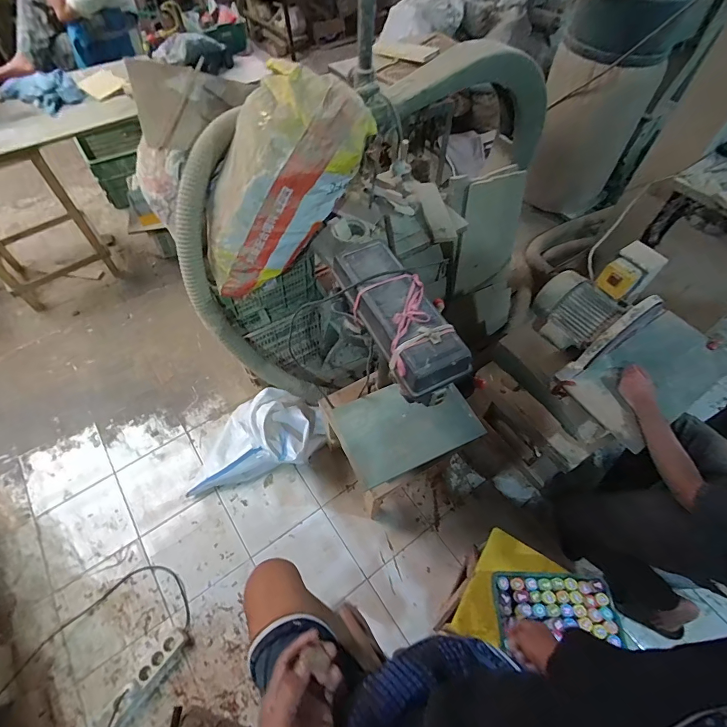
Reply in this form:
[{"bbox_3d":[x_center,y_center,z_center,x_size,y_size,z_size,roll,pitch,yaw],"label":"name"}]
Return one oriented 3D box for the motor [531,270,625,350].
[{"bbox_3d":[0.657,-0.167,1.233,0.151,0.149,0.210,-24,60,-16],"label":"motor"}]

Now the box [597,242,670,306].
[{"bbox_3d":[0.772,-0.258,1.143,0.098,0.133,0.122,-39,66,-23],"label":"box"}]

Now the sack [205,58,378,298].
[{"bbox_3d":[-0.242,-0.478,1.129,0.282,0.666,0.239,10,48,-40],"label":"sack"}]

